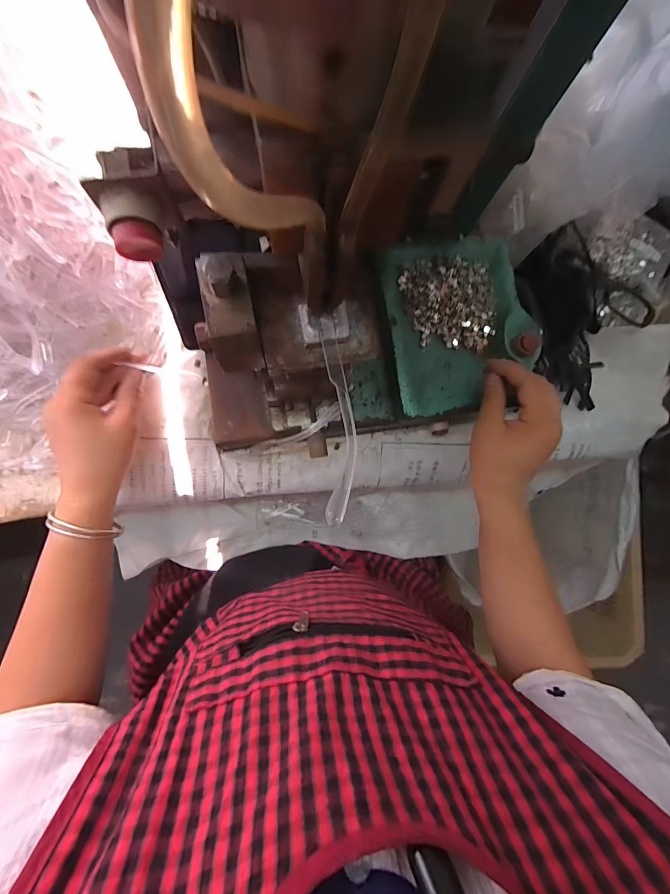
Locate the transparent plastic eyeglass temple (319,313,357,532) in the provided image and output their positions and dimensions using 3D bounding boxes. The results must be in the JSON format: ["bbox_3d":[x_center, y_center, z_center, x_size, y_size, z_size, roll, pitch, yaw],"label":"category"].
[{"bbox_3d":[0.002,-0.021,0.220,0.020,0.012,0.136,-1,69,-6],"label":"transparent plastic eyeglass temple"}]

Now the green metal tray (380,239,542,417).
[{"bbox_3d":[0.146,-0.141,0.401,0.173,0.028,0.190,-9,87,-6],"label":"green metal tray"}]

